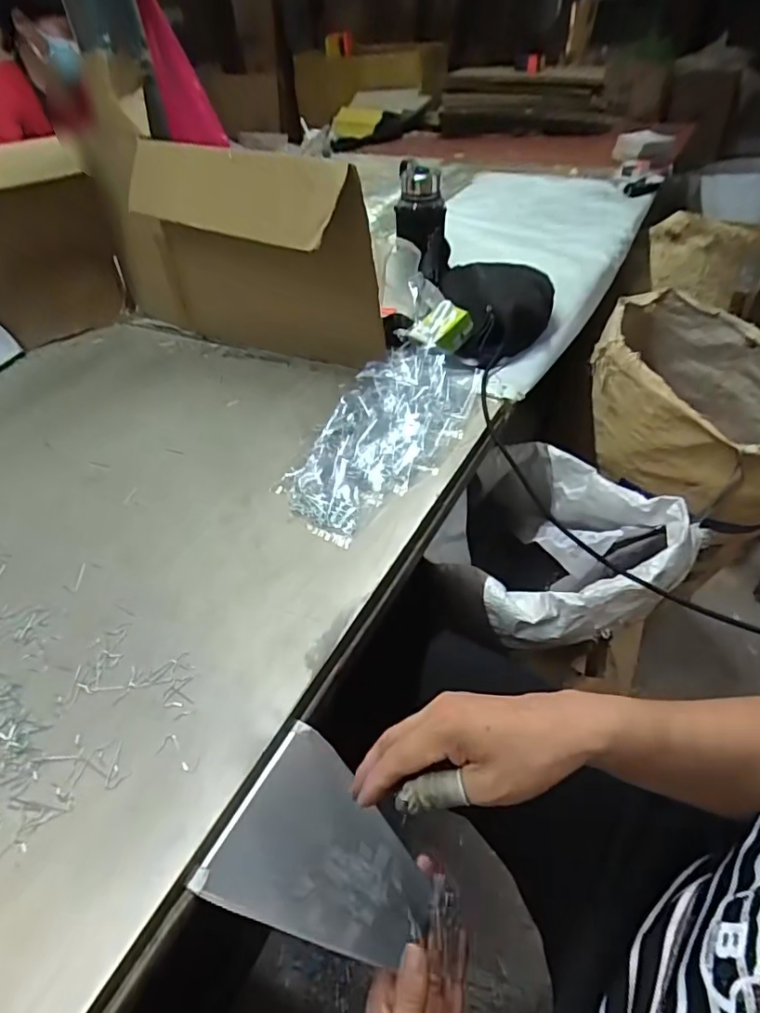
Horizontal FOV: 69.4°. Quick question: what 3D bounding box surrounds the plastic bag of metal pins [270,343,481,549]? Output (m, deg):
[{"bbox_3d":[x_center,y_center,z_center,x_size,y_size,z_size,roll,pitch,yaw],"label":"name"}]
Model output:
[{"bbox_3d":[0.005,-0.088,0.613,0.146,0.034,0.311,13,46,19],"label":"plastic bag of metal pins"}]

